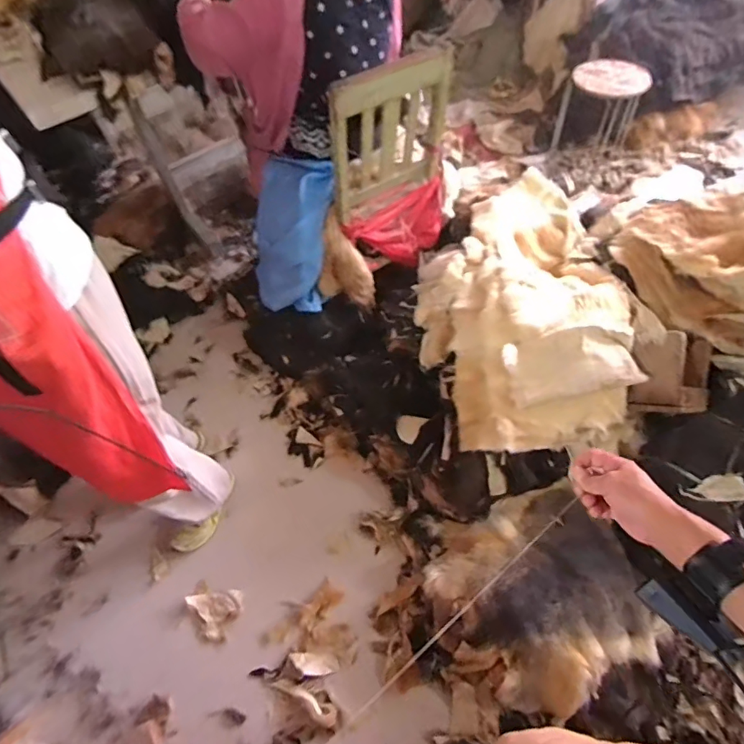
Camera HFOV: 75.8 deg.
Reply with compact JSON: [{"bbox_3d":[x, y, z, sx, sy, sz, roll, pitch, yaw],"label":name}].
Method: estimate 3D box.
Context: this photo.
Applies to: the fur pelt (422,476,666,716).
[{"bbox_3d":[0.378,0.530,1.131,0.462,0.104,0.447,-15,57,-5],"label":"fur pelt"}]

